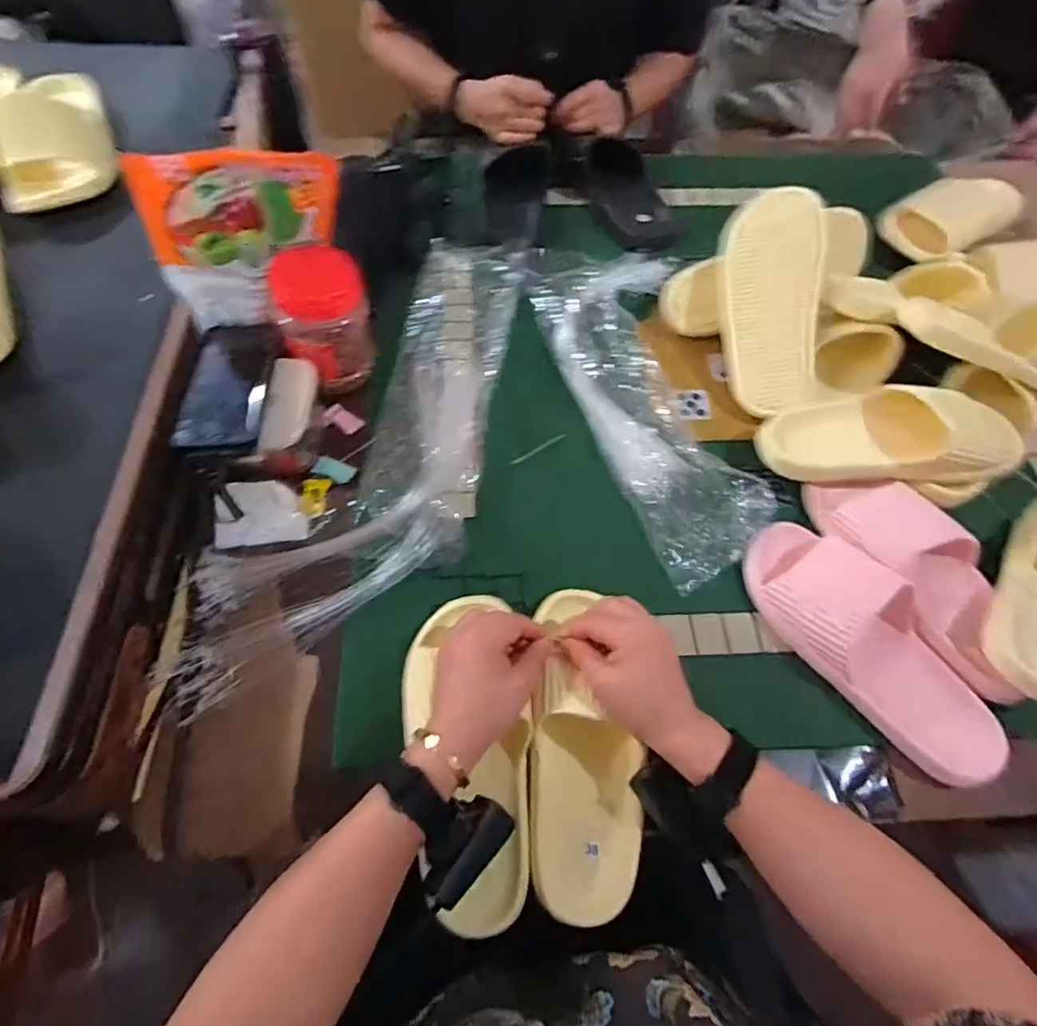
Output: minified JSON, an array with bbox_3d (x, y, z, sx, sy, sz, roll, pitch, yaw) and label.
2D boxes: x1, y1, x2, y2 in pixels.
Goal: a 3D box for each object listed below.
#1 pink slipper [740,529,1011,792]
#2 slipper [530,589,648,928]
[{"bbox_3d":[0.317,0.113,0.524,0.102,0.061,0.261,-35,69,-20],"label":"pink slipper"},{"bbox_3d":[0.050,0.185,0.474,0.087,0.070,0.243,-4,75,-4],"label":"slipper"}]

